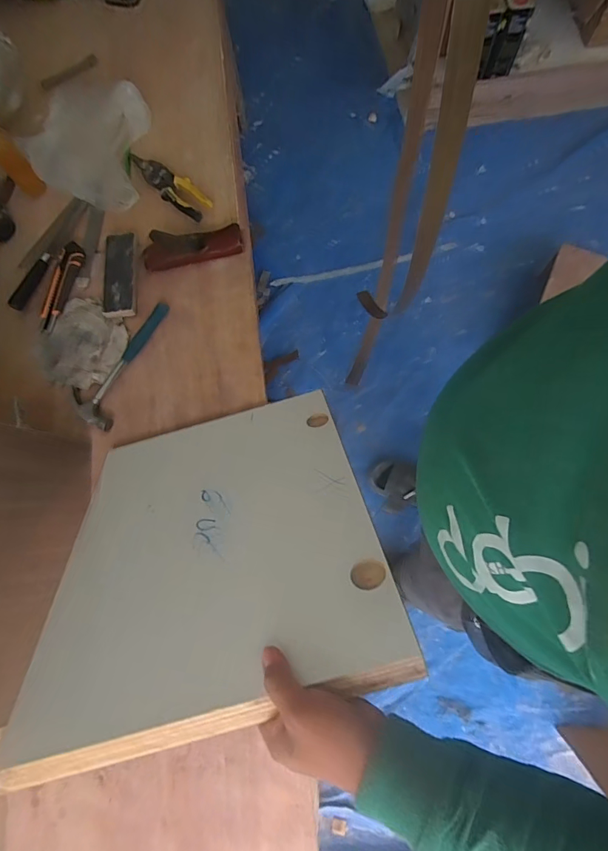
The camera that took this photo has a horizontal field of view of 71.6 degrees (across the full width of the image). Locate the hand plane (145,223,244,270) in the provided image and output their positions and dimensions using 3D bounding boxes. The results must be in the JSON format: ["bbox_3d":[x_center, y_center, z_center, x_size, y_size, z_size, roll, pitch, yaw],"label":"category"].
[{"bbox_3d":[-0.214,-0.342,0.803,0.193,0.048,0.057,-13,76,0],"label":"hand plane"}]

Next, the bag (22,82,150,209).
[{"bbox_3d":[-0.448,-0.575,0.856,0.228,0.062,0.280,3,77,1],"label":"bag"}]

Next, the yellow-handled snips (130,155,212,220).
[{"bbox_3d":[-0.277,-0.495,0.850,0.221,0.016,0.056,43,81,10],"label":"yellow-handled snips"}]

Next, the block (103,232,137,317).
[{"bbox_3d":[-0.358,-0.297,0.812,0.069,0.022,0.181,-4,77,0],"label":"block"}]

